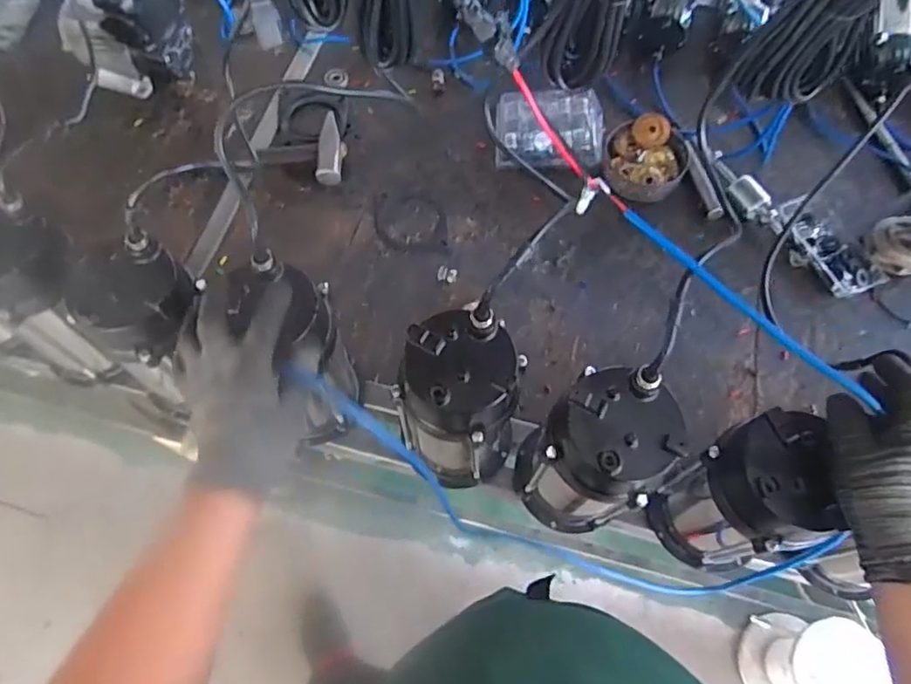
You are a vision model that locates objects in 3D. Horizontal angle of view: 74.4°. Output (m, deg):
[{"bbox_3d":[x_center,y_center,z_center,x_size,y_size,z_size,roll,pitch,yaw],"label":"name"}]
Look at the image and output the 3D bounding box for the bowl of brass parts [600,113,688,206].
[{"bbox_3d":[0.310,-0.299,0.974,0.138,0.048,0.139,0,66,-1],"label":"bowl of brass parts"}]

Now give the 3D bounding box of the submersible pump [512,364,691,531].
[{"bbox_3d":[0.144,0.125,0.658,0.126,0.257,0.121,20,67,8],"label":"submersible pump"}]

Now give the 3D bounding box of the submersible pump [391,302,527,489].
[{"bbox_3d":[0.008,0.077,0.681,0.122,0.257,0.119,14,67,5],"label":"submersible pump"}]

